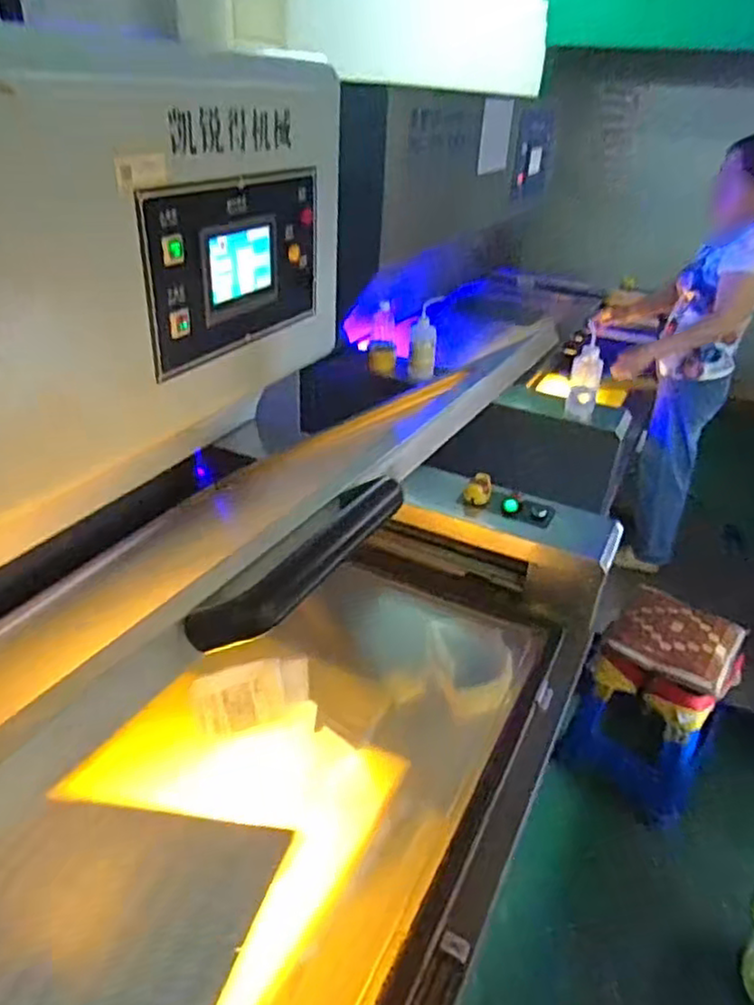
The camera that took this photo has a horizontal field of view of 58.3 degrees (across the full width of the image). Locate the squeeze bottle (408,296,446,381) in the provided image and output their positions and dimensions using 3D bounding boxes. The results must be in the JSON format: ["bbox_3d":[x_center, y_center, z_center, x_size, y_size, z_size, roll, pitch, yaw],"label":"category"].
[{"bbox_3d":[0.125,-0.429,1.788,0.075,0.221,0.075,4,32,0],"label":"squeeze bottle"}]

